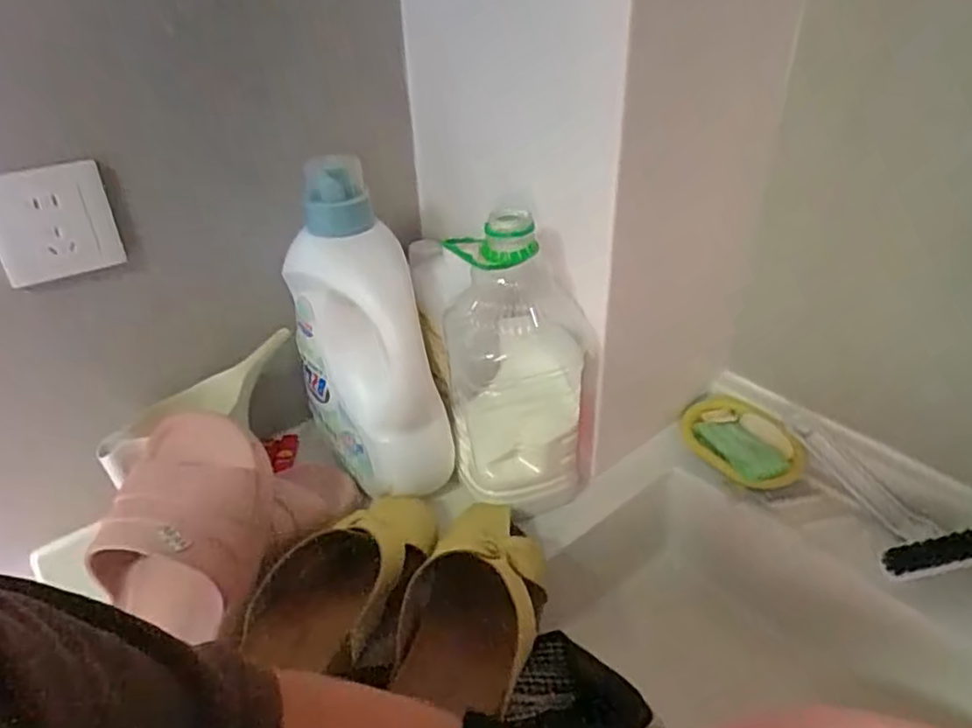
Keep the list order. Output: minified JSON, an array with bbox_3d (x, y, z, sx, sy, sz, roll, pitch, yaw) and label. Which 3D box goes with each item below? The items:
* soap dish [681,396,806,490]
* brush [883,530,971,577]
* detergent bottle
[{"bbox_3d":[0.268,0.080,0.701,0.124,0.023,0.089,22,52,29],"label":"soap dish"},{"bbox_3d":[0.402,0.159,0.574,0.108,0.017,0.022,-20,32,15],"label":"brush"},{"bbox_3d":[-0.117,-0.023,0.613,0.098,0.308,0.120,-16,15,-19],"label":"detergent bottle"}]

